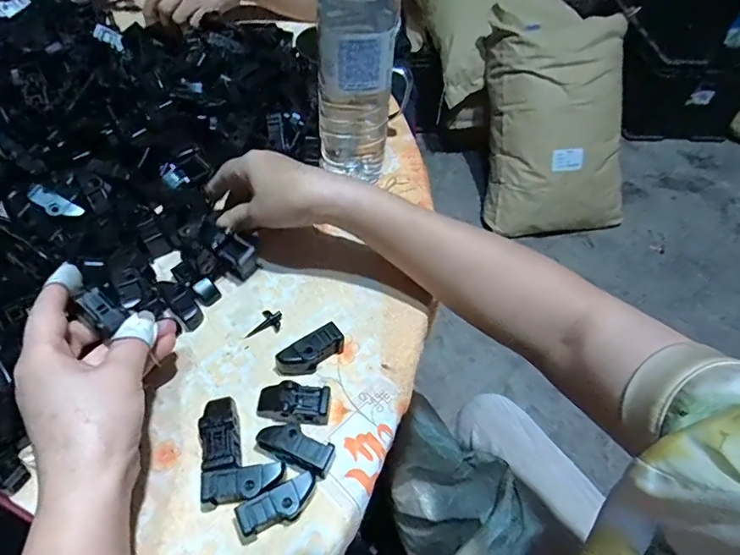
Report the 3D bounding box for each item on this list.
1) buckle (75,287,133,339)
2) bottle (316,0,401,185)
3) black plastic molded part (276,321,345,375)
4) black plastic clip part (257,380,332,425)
[{"bbox_3d":[-0.165,0.022,0.293,0.029,0.013,0.020,48,41,-1],"label":"buckle"},{"bbox_3d":[-0.012,-0.175,0.412,0.062,0.203,0.060,-1,54,-4],"label":"bottle"},{"bbox_3d":[-0.043,0.055,0.351,0.050,0.019,0.019,-31,61,-24],"label":"black plastic molded part"},{"bbox_3d":[-0.052,0.086,0.327,0.048,0.014,0.025,6,53,1],"label":"black plastic clip part"}]

